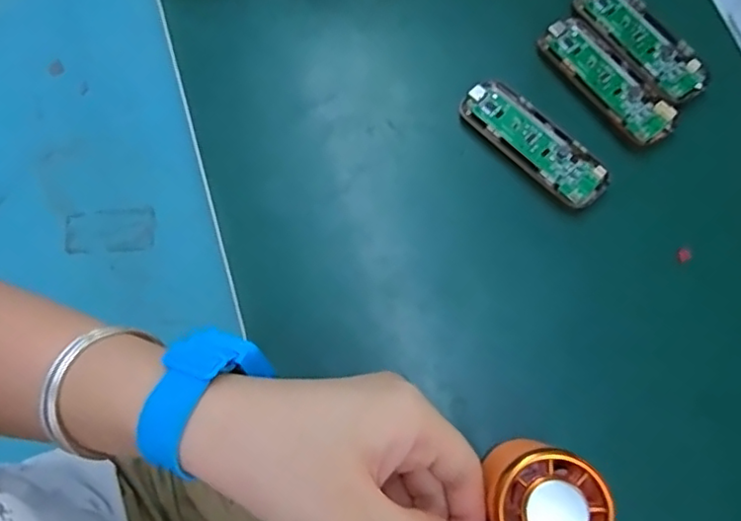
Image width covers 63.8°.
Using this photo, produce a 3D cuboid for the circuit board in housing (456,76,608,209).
[{"bbox_3d":[0.083,-0.061,0.305,0.084,0.008,0.030,42,79,13],"label":"circuit board in housing"}]

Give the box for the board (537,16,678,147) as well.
[{"bbox_3d":[0.124,-0.096,0.312,0.029,0.007,0.082,-37,76,-8],"label":"board"}]

